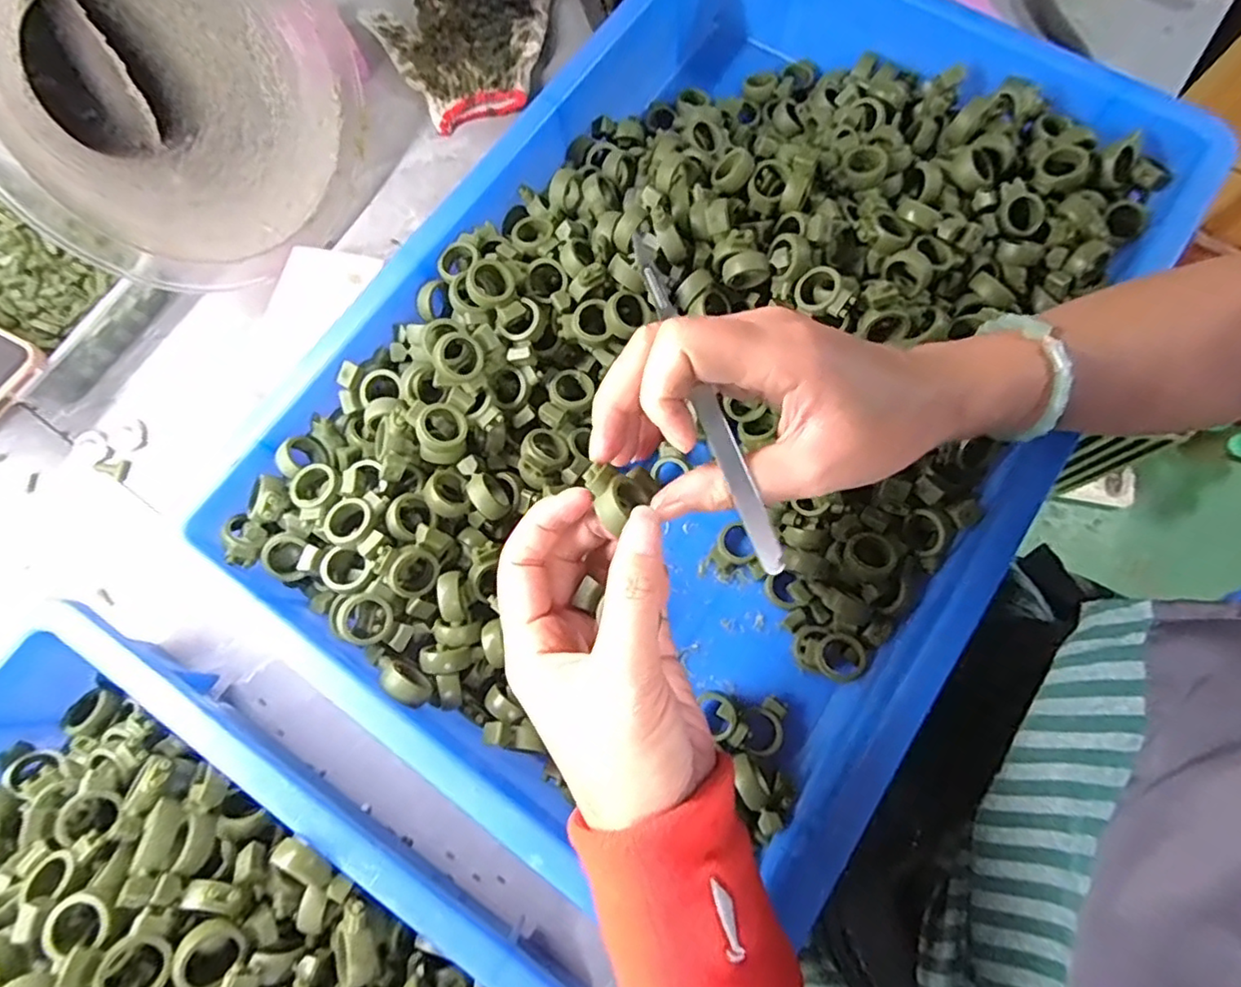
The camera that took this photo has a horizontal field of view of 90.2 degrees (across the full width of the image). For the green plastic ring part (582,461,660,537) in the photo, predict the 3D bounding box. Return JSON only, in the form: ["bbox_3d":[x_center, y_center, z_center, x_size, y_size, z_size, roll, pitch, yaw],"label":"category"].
[{"bbox_3d":[-0.001,-0.002,0.254,0.026,0.023,0.031,40,79,11],"label":"green plastic ring part"}]

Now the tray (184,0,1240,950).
[{"bbox_3d":[0.058,-0.088,0.381,0.391,0.078,0.554,35,78,10],"label":"tray"}]

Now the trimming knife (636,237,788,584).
[{"bbox_3d":[0.033,-0.034,0.235,0.010,0.006,0.135,-23,89,-5],"label":"trimming knife"}]

